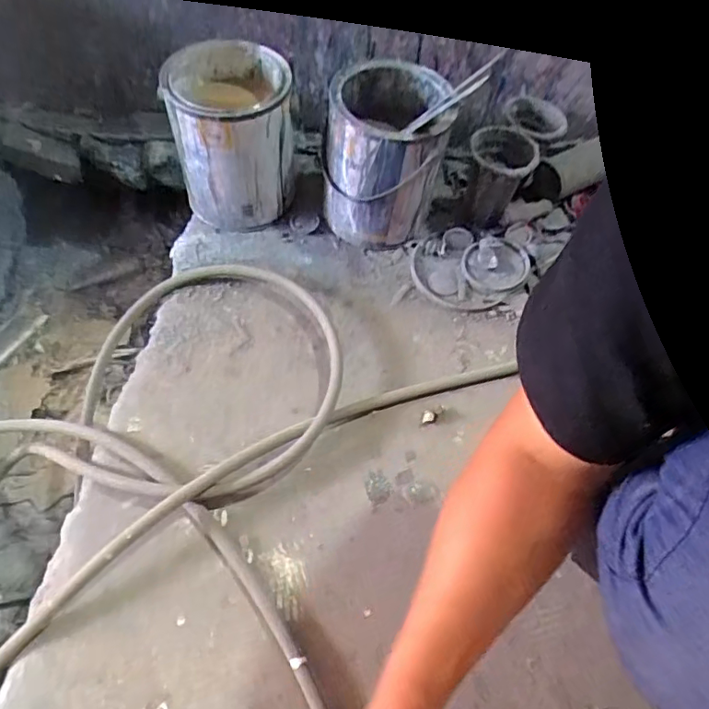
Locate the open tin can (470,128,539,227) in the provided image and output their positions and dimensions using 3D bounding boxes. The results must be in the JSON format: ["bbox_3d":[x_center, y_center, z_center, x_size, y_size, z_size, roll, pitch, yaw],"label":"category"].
[{"bbox_3d":[0.205,-0.256,0.806,0.087,0.118,0.091,2,59,-3],"label":"open tin can"}]

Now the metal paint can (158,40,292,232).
[{"bbox_3d":[-0.168,-0.299,0.780,0.155,0.201,0.172,-1,59,-5],"label":"metal paint can"}]

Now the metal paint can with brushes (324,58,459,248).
[{"bbox_3d":[0.038,-0.275,0.772,0.151,0.207,0.177,9,59,1],"label":"metal paint can with brushes"}]

